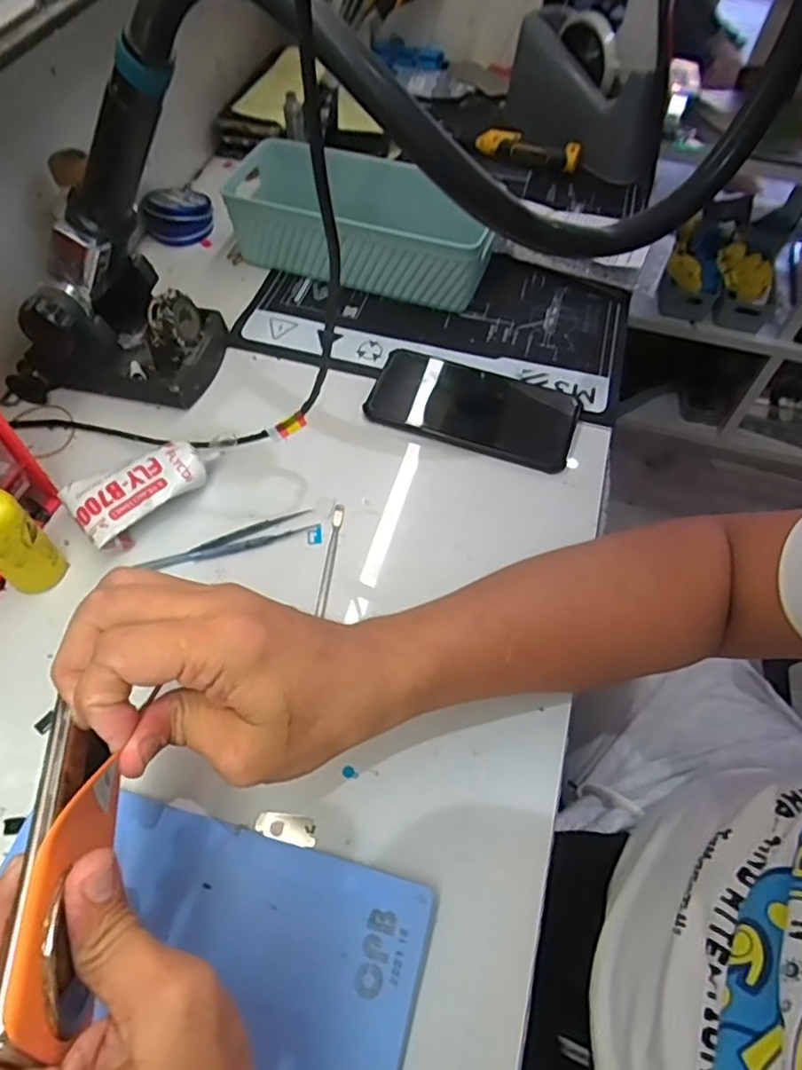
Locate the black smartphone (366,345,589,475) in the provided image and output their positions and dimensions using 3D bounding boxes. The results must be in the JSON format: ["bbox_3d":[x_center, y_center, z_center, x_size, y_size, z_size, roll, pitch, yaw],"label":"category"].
[{"bbox_3d":[0.060,-0.105,0.507,0.163,0.012,0.082,17,58,9],"label":"black smartphone"}]

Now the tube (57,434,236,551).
[{"bbox_3d":[-0.180,-0.041,0.448,0.057,0.033,0.113,39,64,21],"label":"tube"}]

